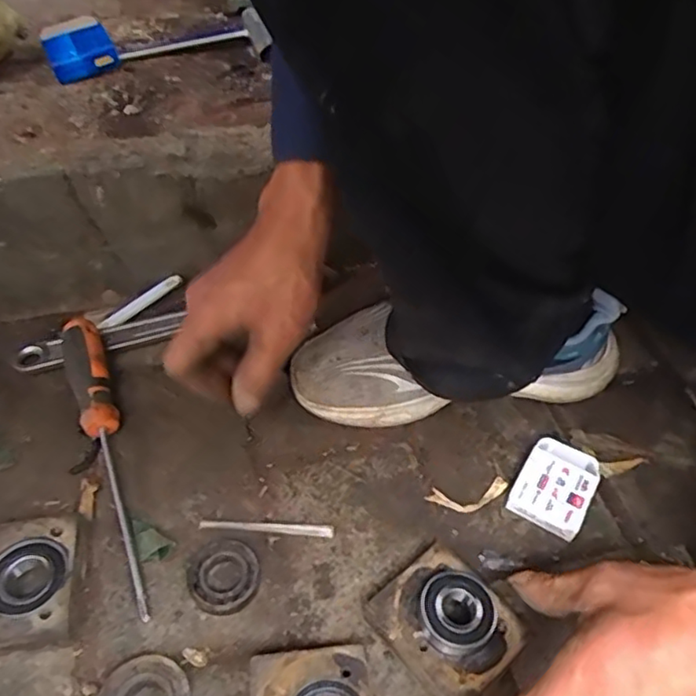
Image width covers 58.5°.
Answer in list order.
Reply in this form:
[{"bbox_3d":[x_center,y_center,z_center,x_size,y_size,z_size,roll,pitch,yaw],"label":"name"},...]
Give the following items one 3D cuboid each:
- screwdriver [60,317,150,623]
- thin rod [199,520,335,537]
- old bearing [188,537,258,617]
[{"bbox_3d":[-0.177,0.069,0.460,0.030,0.039,0.253,-19,51,-19],"label":"screwdriver"},{"bbox_3d":[-0.057,0.125,0.437,0.093,0.004,0.008,4,48,1],"label":"thin rod"},{"bbox_3d":[-0.081,0.148,0.409,0.044,0.016,0.050,-2,48,-5],"label":"old bearing"}]

